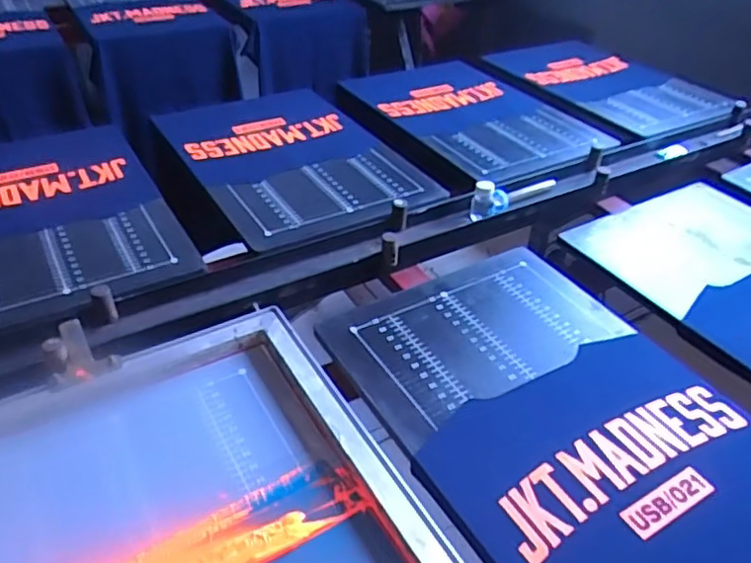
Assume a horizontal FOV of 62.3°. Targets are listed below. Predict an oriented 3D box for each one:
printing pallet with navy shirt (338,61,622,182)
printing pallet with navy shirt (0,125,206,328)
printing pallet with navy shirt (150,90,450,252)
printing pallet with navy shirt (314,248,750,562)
[{"bbox_3d":[0.233,-0.409,1.471,0.386,0.024,0.589,-22,45,-29],"label":"printing pallet with navy shirt"},{"bbox_3d":[-0.568,-0.117,1.049,0.383,0.021,0.538,-19,45,-25],"label":"printing pallet with navy shirt"},{"bbox_3d":[-0.161,-0.251,1.251,0.396,0.032,0.549,-20,46,-27],"label":"printing pallet with navy shirt"},{"bbox_3d":[0.242,0.177,0.772,0.397,0.040,0.598,-19,45,-25],"label":"printing pallet with navy shirt"}]

